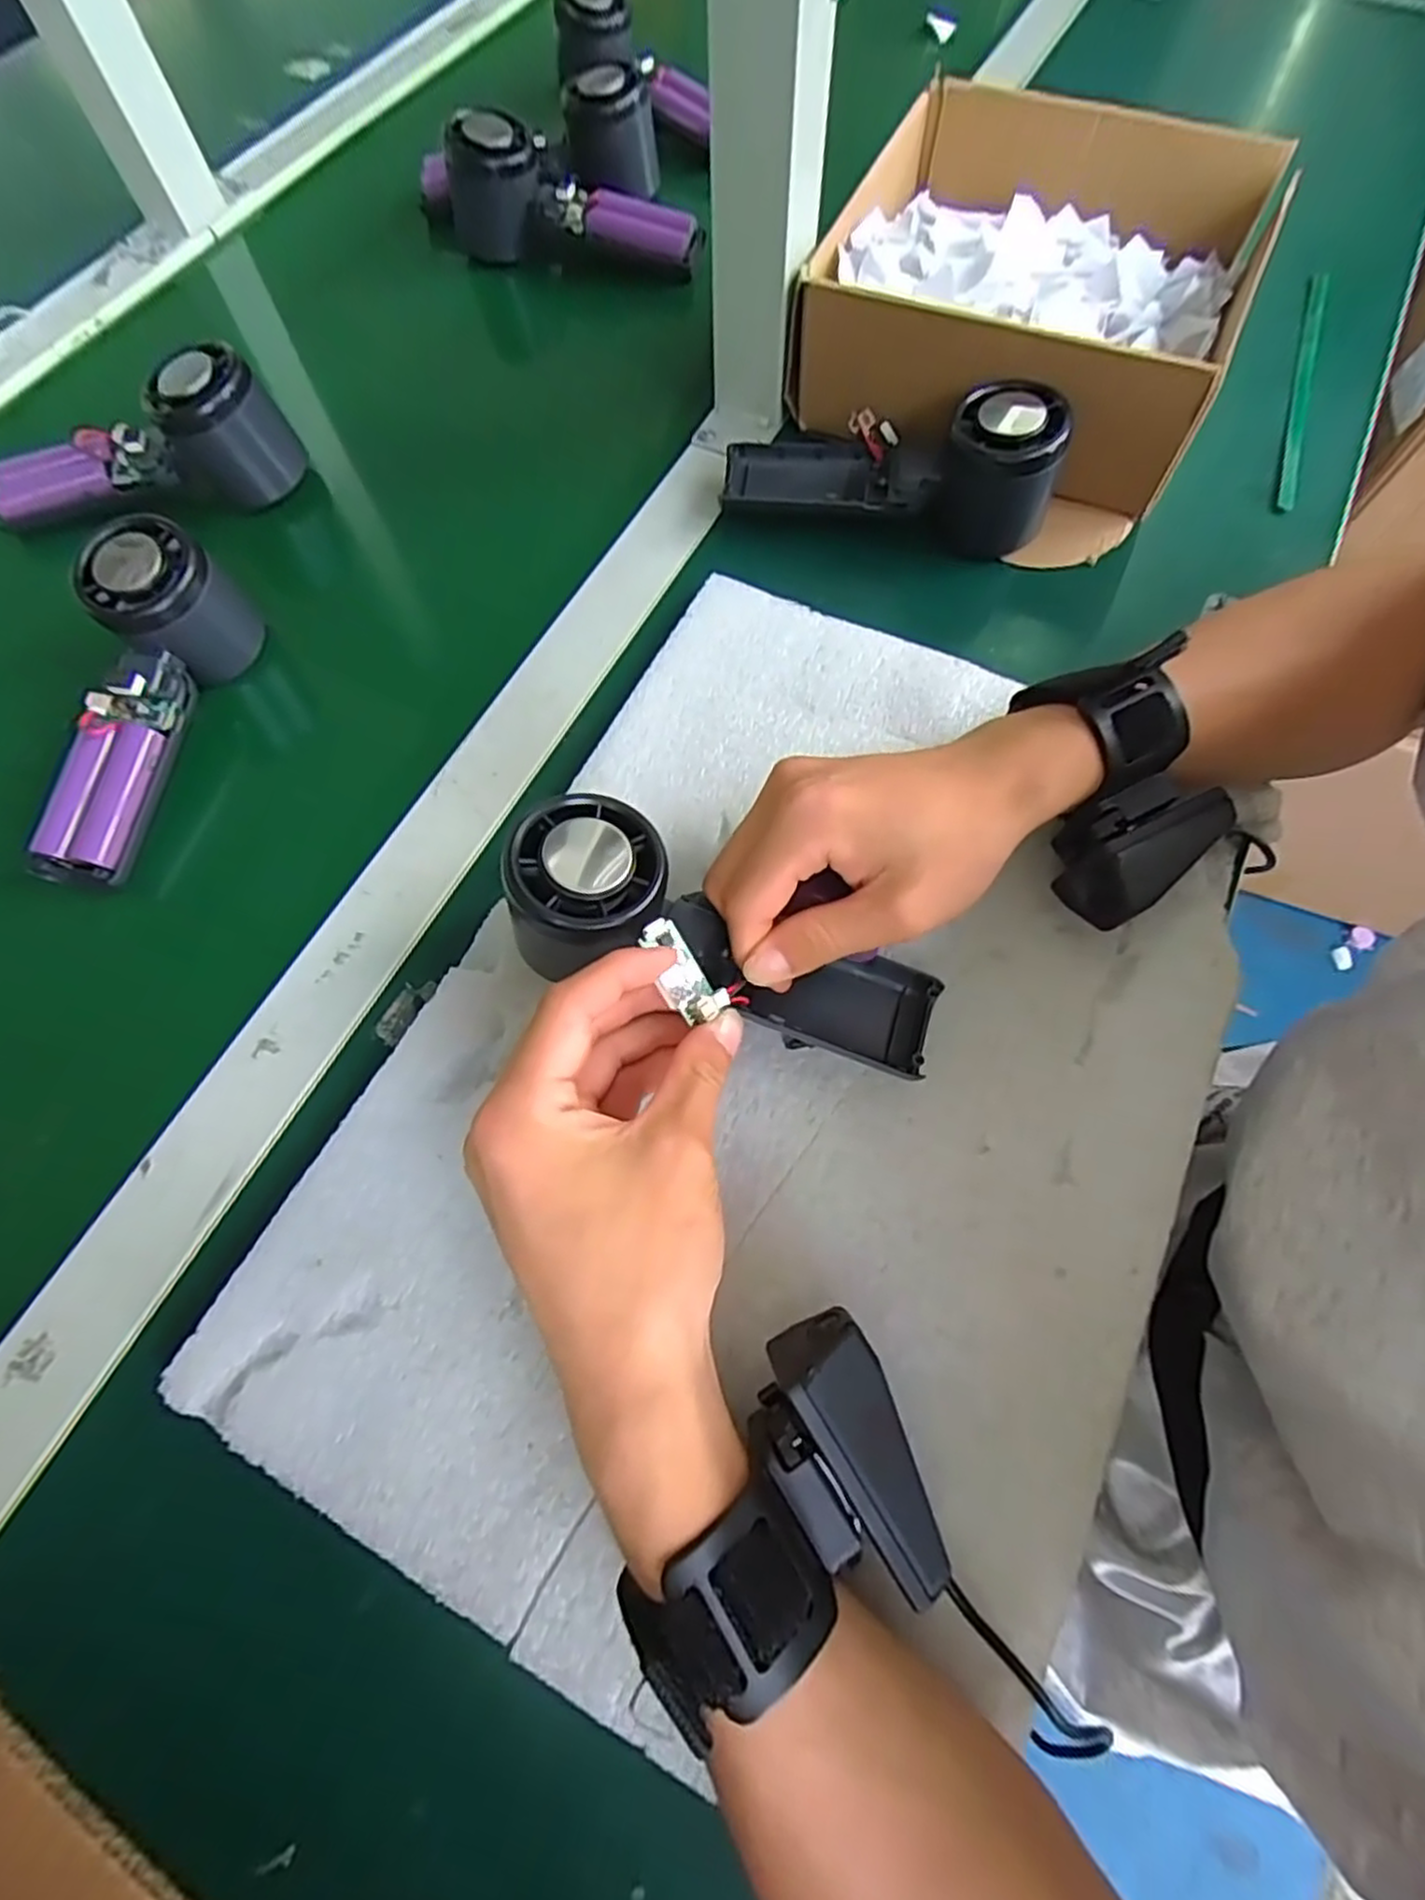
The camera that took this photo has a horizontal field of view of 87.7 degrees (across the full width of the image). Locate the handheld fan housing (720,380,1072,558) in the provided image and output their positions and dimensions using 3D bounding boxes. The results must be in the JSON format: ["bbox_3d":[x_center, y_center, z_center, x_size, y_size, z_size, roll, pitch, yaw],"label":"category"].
[{"bbox_3d":[0.087,-0.247,0.370,0.161,0.052,0.067,10,68,4],"label":"handheld fan housing"}]

